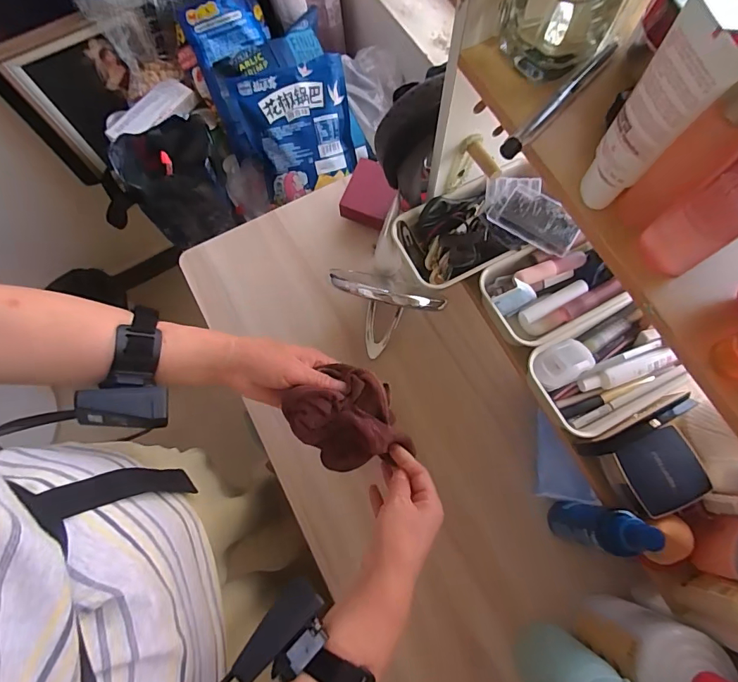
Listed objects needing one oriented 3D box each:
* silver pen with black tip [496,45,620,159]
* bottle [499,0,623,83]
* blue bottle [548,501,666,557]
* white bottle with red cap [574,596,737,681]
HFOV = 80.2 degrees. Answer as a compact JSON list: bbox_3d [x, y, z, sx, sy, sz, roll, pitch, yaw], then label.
[{"bbox_3d":[0.135,-0.170,0.306,0.011,0.014,0.128,41,78,12],"label":"silver pen with black tip"},{"bbox_3d":[0.126,-0.226,0.280,0.073,0.095,0.050,26,75,9],"label":"bottle"},{"bbox_3d":[0.219,0.181,0.429,0.032,0.176,0.038,16,74,6],"label":"blue bottle"},{"bbox_3d":[0.250,0.282,0.396,0.074,0.163,0.078,31,76,10],"label":"white bottle with red cap"}]

